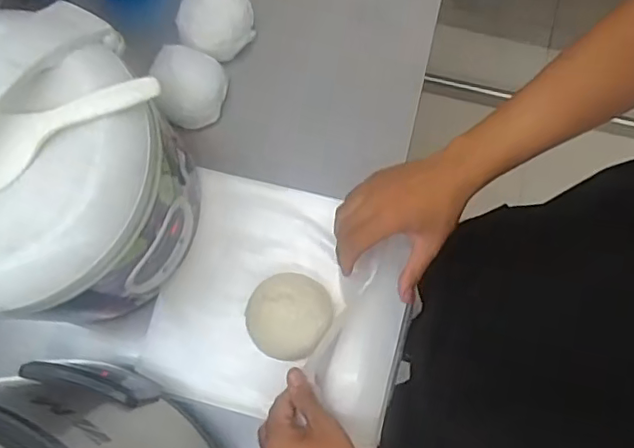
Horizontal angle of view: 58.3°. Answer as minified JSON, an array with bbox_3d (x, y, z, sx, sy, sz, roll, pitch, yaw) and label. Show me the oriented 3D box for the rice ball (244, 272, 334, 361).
[{"bbox_3d":[-0.031,0.097,0.608,0.084,0.050,0.090,32,81,7],"label":"rice ball"}]

